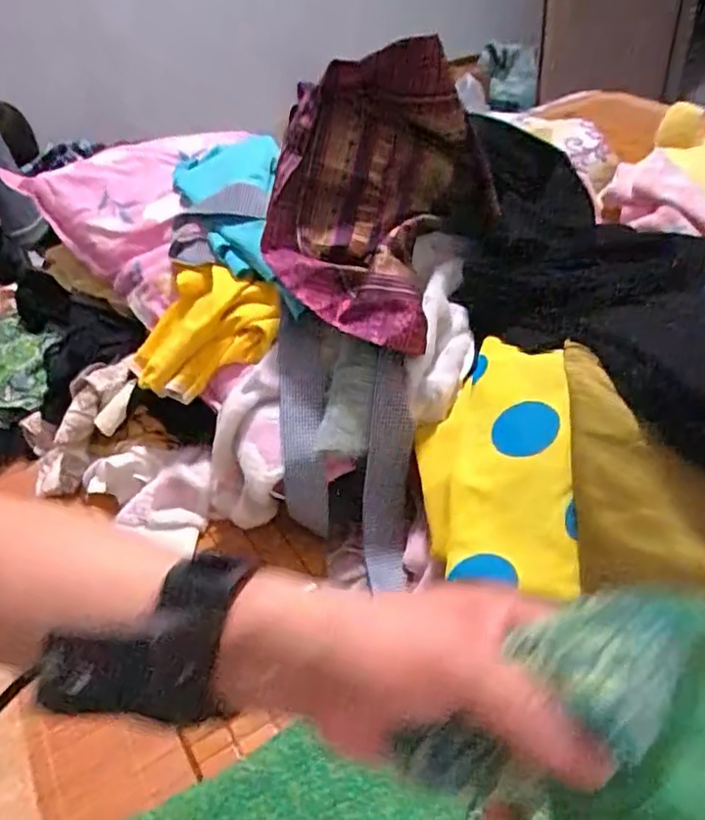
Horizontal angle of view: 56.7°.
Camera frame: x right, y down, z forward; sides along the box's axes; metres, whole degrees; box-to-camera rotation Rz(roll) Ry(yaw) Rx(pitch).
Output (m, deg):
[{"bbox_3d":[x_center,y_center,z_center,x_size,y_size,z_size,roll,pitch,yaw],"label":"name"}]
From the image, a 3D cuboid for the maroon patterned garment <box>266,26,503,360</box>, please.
[{"bbox_3d":[0.018,-0.236,0.693,0.199,0.202,0.280,9,43,19],"label":"maroon patterned garment"}]

